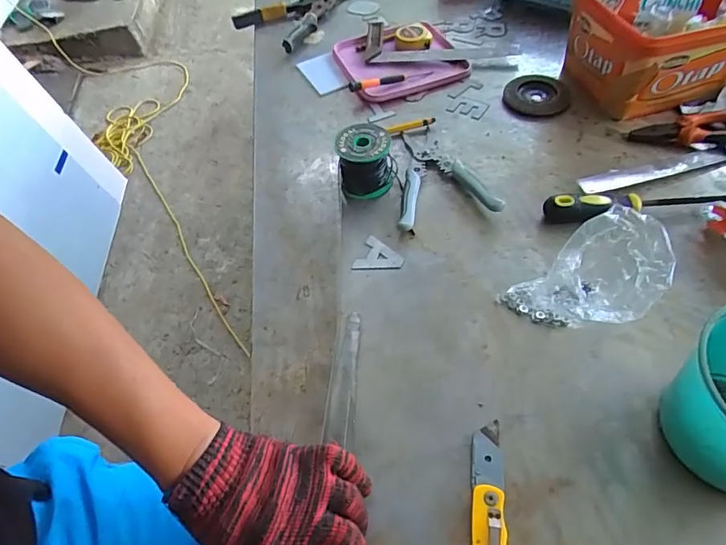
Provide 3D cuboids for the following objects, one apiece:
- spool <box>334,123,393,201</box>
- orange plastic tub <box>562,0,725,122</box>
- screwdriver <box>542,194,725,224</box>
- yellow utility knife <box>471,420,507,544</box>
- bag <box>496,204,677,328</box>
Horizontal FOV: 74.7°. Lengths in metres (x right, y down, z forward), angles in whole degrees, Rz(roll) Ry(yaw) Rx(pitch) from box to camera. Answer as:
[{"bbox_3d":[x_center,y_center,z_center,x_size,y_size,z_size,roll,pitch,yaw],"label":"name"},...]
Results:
[{"bbox_3d":[0.002,-0.141,0.606,0.065,0.070,0.060,-3,53,4],"label":"spool"},{"bbox_3d":[0.413,-0.338,0.683,0.181,0.136,0.194,-4,53,3],"label":"orange plastic tub"},{"bbox_3d":[0.337,-0.080,0.554,0.240,0.032,0.027,-3,53,4],"label":"screwdriver"},{"bbox_3d":[0.102,0.193,0.385,0.029,0.015,0.142,1,53,7],"label":"yellow utility knife"},{"bbox_3d":[0.199,0.015,0.435,0.114,0.134,0.095,0,53,6],"label":"bag"}]

